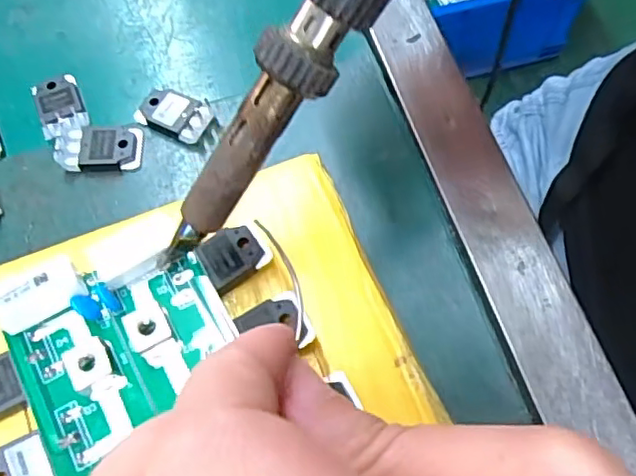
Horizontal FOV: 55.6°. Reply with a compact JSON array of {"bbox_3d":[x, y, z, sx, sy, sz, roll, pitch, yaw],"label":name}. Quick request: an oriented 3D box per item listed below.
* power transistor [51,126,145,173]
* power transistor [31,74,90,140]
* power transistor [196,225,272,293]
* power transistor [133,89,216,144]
[{"bbox_3d":[-0.075,-0.030,0.208,0.029,0.006,0.016,-4,65,-1],"label":"power transistor"},{"bbox_3d":[-0.093,-0.047,0.217,0.016,0.004,0.026,-23,67,-9],"label":"power transistor"},{"bbox_3d":[-0.024,0.005,0.171,0.020,0.006,0.015,-32,69,-13],"label":"power transistor"},{"bbox_3d":[-0.050,-0.043,0.214,0.026,0.007,0.016,23,68,12],"label":"power transistor"}]

